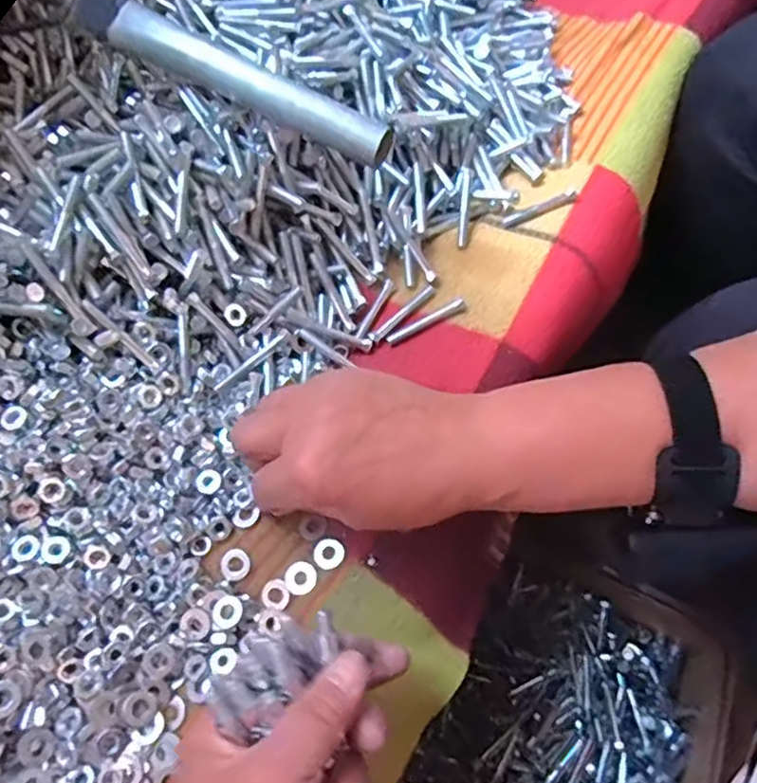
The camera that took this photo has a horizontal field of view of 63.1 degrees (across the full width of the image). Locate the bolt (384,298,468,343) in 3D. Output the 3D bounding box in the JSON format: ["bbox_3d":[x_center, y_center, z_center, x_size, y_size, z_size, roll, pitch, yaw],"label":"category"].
[{"bbox_3d":[0.031,-0.047,0.404,0.057,0.008,0.008,-25,64,-10],"label":"bolt"}]

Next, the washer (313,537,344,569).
[{"bbox_3d":[-0.028,0.091,0.346,0.017,0.004,0.017,-1,62,2],"label":"washer"}]

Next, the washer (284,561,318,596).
[{"bbox_3d":[-0.043,0.104,0.342,0.018,0.004,0.018,-1,62,2],"label":"washer"}]

